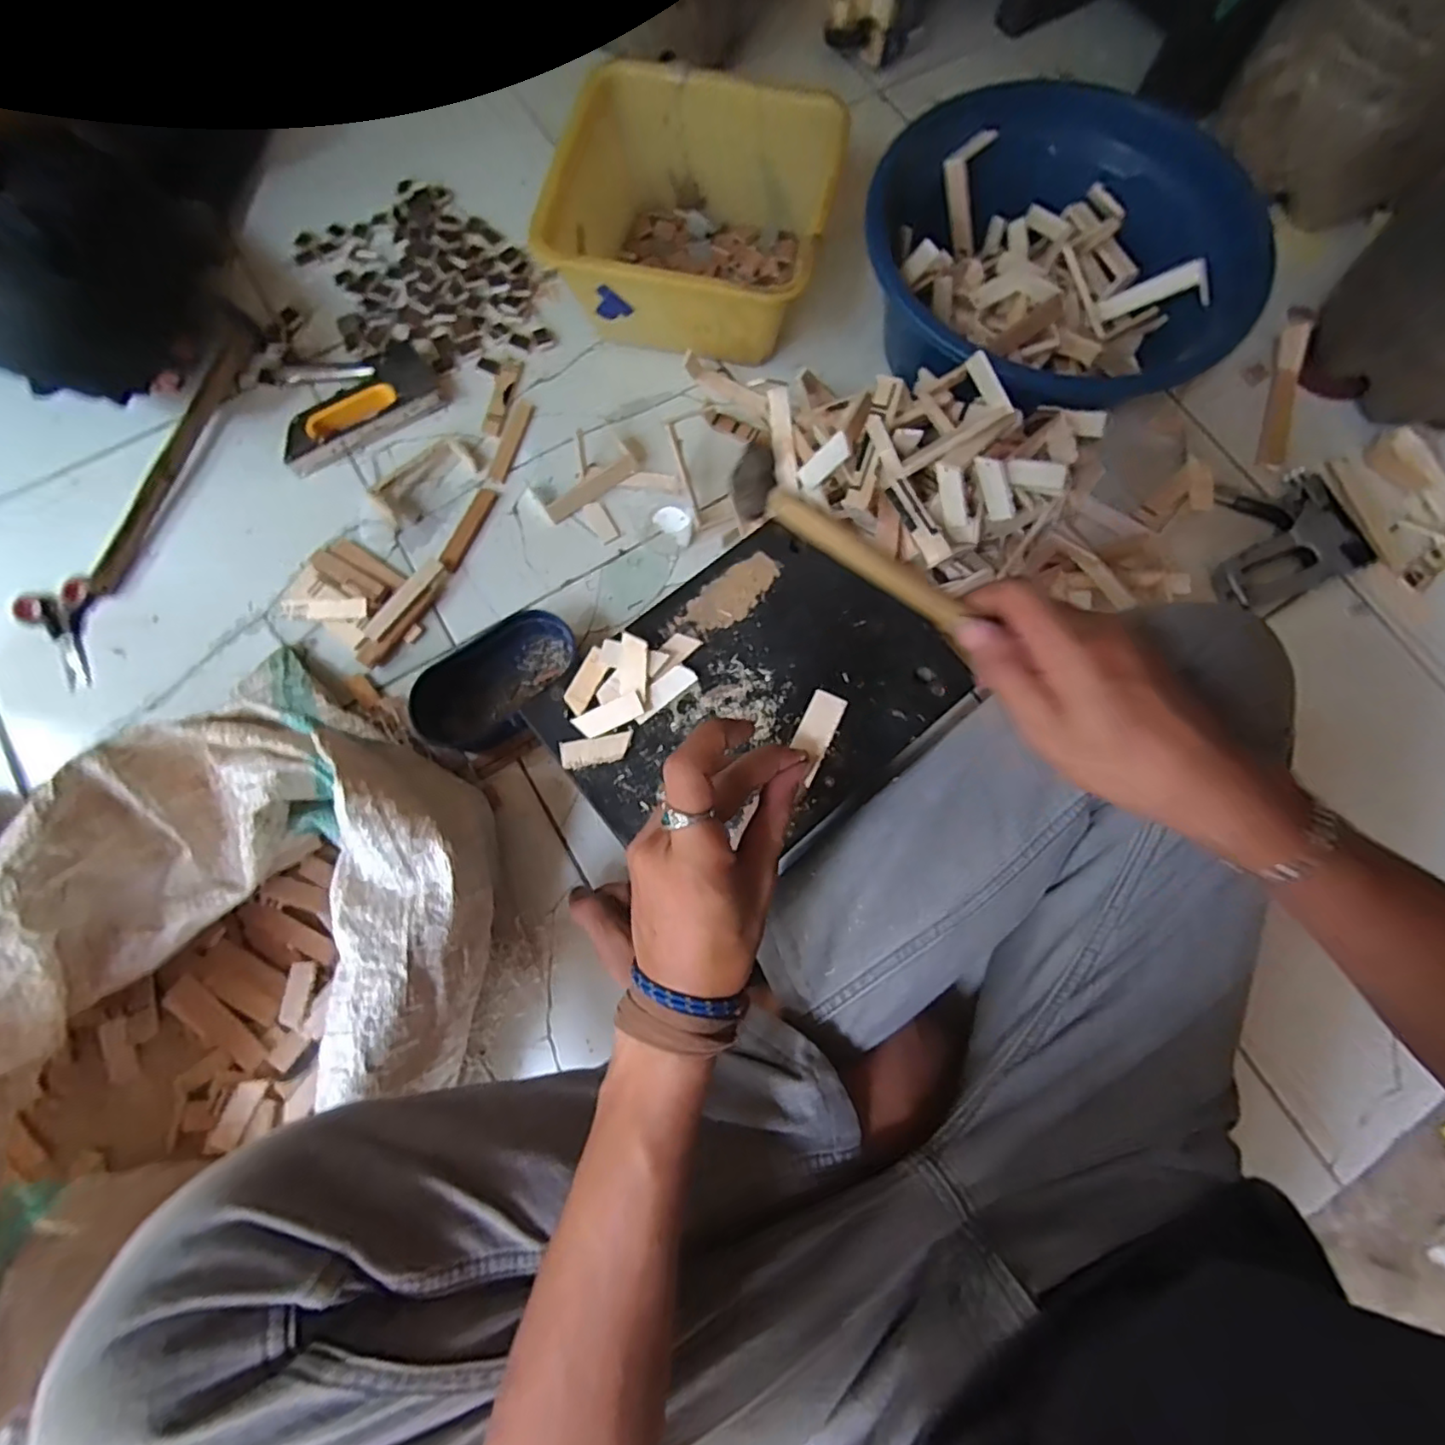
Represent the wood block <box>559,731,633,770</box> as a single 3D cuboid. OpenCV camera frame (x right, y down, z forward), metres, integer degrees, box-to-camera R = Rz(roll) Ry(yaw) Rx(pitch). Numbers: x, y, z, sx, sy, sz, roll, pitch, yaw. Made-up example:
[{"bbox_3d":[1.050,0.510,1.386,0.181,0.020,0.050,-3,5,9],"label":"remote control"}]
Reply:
[{"bbox_3d":[-0.090,0.020,0.446,0.051,0.004,0.021,-10,76,-3],"label":"wood block"}]

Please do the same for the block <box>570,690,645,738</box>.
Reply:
[{"bbox_3d":[-0.082,-0.005,0.450,0.052,0.008,0.020,-22,76,7],"label":"block"}]

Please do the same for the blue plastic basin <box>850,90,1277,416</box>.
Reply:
[{"bbox_3d":[0.317,-0.443,0.616,0.346,0.130,0.346,0,75,-1],"label":"blue plastic basin"}]

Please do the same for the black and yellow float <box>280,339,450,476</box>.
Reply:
[{"bbox_3d":[-0.386,-0.329,0.658,0.175,0.023,0.076,-39,79,-10],"label":"black and yellow float"}]

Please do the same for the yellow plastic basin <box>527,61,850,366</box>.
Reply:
[{"bbox_3d":[-0.034,-0.520,0.659,0.274,0.135,0.257,0,75,-1],"label":"yellow plastic basin"}]

